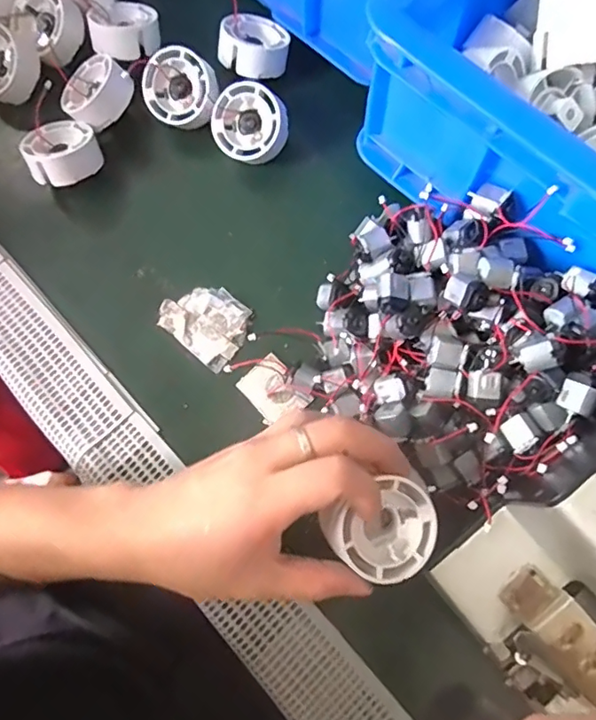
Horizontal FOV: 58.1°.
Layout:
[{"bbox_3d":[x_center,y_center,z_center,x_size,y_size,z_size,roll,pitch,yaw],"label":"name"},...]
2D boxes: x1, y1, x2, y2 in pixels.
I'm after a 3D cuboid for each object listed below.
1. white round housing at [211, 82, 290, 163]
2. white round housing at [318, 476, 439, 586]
[{"bbox_3d":[-0.036,-0.180,0.410,0.054,0.020,0.055,-4,94,12],"label":"white round housing"},{"bbox_3d":[0.043,0.091,0.289,0.056,0.028,0.048,-28,91,-14],"label":"white round housing"}]

